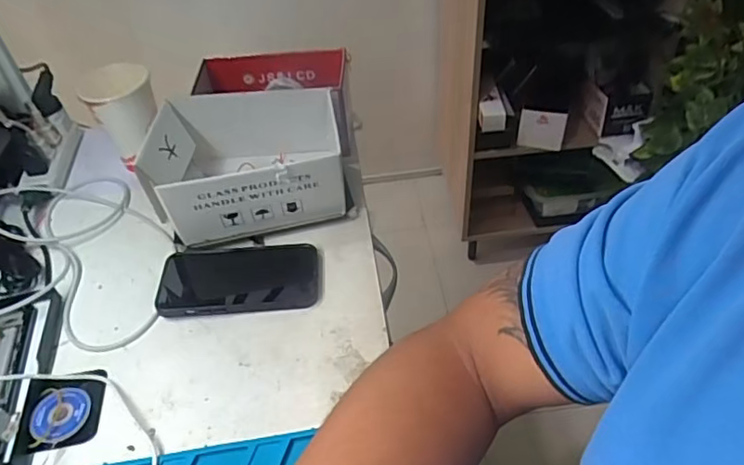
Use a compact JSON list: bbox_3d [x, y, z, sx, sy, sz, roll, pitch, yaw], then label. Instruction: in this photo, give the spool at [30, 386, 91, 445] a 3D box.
[{"bbox_3d":[-0.249,0.147,0.457,0.044,0.014,0.043,-3,44,3],"label":"spool"}]

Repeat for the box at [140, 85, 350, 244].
[{"bbox_3d":[-0.128,-0.070,0.590,0.192,0.113,0.136,-7,44,-1],"label":"box"}]

